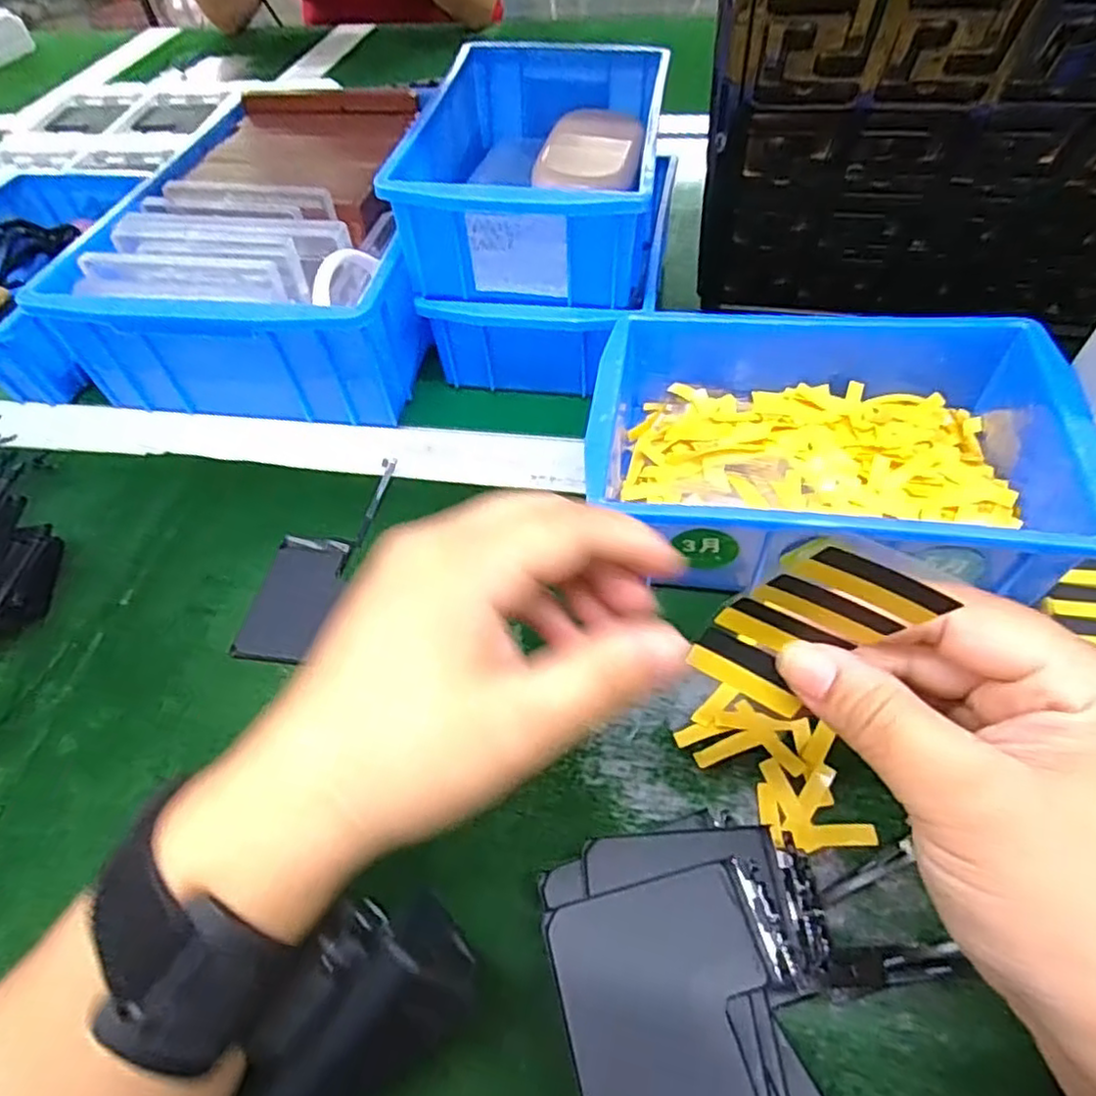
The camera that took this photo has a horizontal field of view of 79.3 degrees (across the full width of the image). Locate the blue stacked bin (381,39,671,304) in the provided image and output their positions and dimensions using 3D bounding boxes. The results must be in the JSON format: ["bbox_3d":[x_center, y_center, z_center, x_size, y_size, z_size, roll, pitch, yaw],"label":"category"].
[{"bbox_3d":[-0.005,-0.225,0.380,0.123,0.052,0.193,4,54,8],"label":"blue stacked bin"}]

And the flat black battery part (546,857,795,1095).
[{"bbox_3d":[0.042,0.141,0.186,0.067,0.004,0.085,-13,53,-6],"label":"flat black battery part"}]

